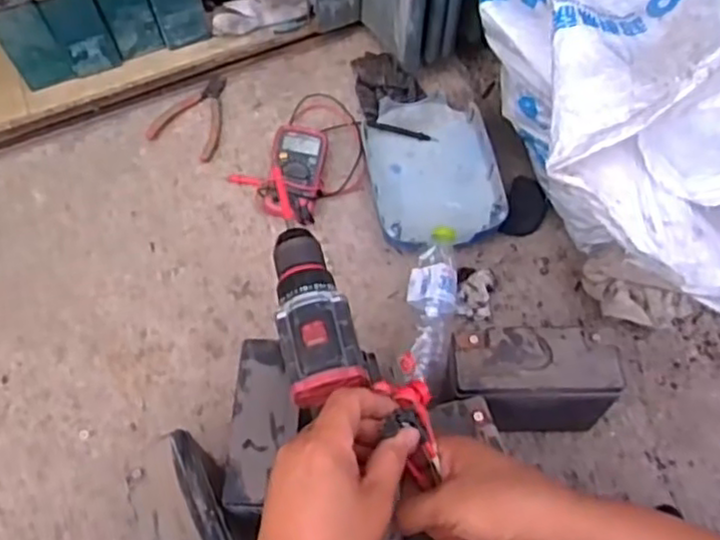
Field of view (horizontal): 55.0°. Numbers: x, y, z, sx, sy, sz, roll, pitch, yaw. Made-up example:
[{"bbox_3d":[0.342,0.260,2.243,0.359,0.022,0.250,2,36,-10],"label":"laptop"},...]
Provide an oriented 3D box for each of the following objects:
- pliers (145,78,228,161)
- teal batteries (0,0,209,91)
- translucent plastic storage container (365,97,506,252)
[{"bbox_3d":[-0.248,-0.242,1.066,0.111,0.014,0.137,23,68,11],"label":"pliers"},{"bbox_3d":[-0.411,-0.433,1.084,0.303,0.193,0.152,-17,60,-6],"label":"teal batteries"},{"bbox_3d":[0.104,-0.142,1.011,0.181,0.053,0.247,-10,66,-4],"label":"translucent plastic storage container"}]

